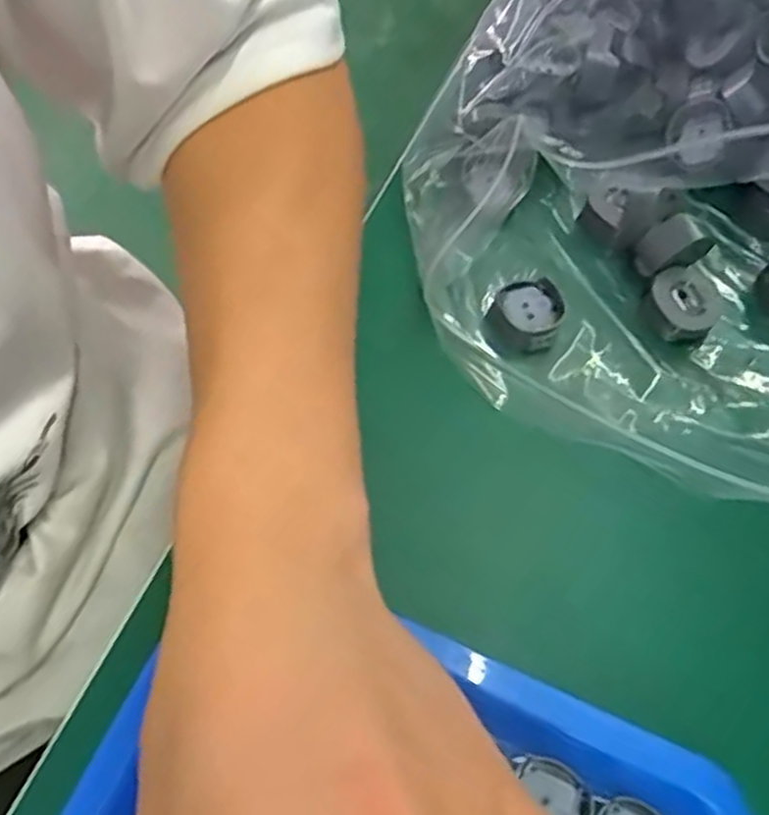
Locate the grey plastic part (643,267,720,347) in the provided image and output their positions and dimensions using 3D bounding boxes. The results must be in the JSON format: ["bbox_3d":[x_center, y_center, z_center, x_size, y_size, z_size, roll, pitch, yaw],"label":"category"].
[{"bbox_3d":[0.115,-0.039,0.306,0.028,0.014,0.026,1,65,-2],"label":"grey plastic part"}]

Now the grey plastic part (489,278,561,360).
[{"bbox_3d":[0.055,-0.036,0.305,0.026,0.009,0.028,21,66,7],"label":"grey plastic part"}]

